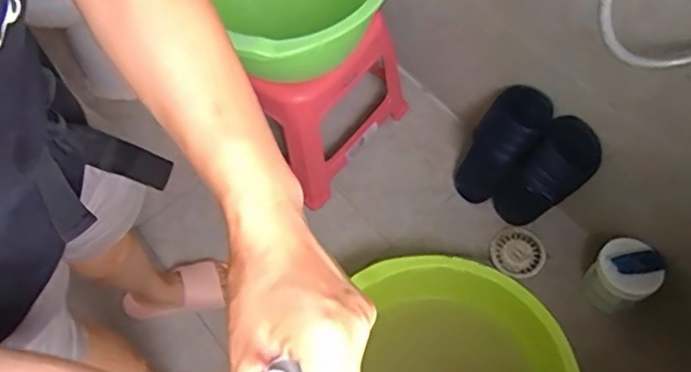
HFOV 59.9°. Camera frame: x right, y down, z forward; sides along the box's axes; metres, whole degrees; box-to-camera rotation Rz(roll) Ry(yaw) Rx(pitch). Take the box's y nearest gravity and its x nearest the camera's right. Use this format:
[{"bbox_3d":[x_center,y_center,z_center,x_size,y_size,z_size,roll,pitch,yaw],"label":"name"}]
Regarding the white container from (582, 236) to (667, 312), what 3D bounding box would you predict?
[{"bbox_3d":[0.534,0.181,1.176,0.108,0.170,0.106,-1,63,3],"label":"white container"}]

